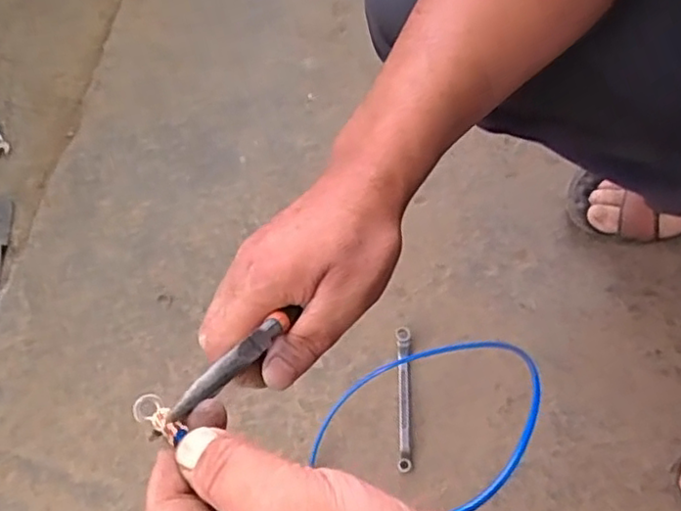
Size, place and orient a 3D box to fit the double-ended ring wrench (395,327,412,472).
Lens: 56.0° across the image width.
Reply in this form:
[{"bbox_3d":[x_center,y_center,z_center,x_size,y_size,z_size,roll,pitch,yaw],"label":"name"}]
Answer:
[{"bbox_3d":[0.064,0.141,0.645,0.014,0.008,0.142,1,69,3],"label":"double-ended ring wrench"}]

